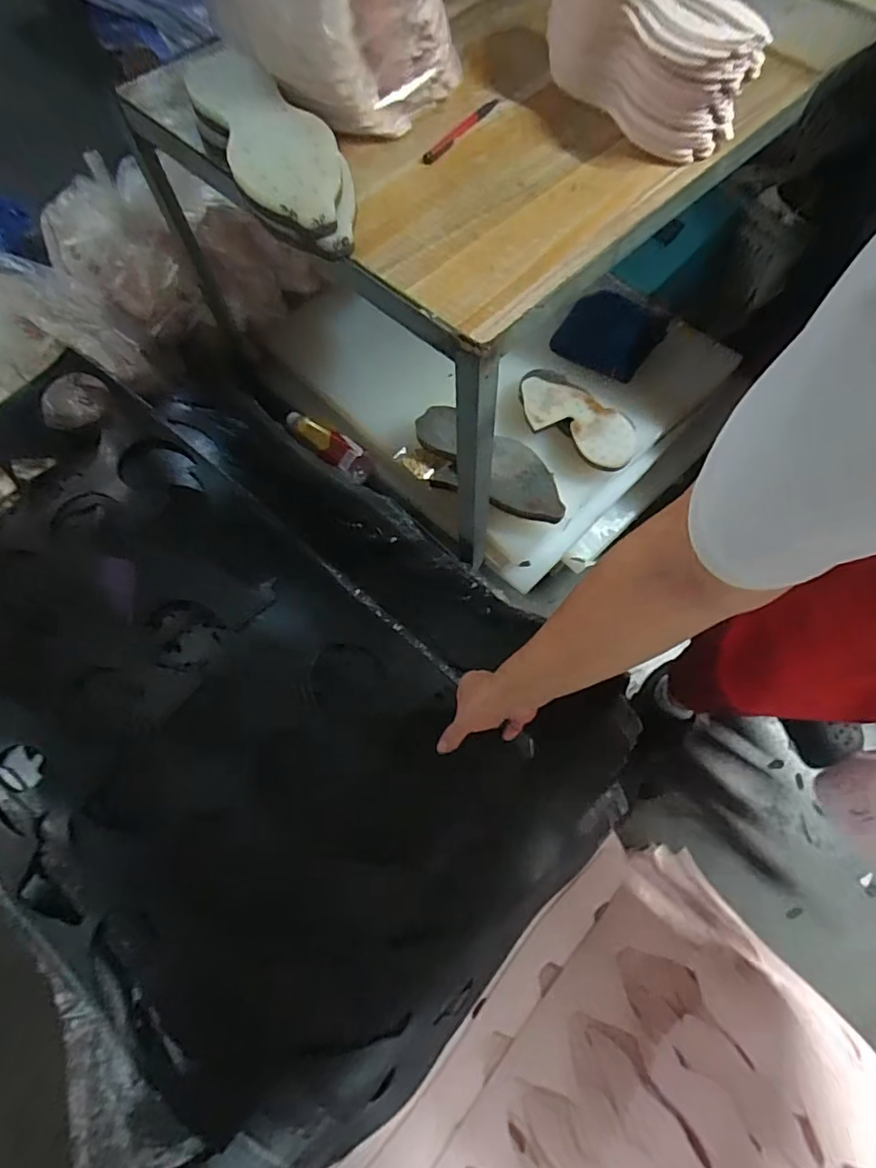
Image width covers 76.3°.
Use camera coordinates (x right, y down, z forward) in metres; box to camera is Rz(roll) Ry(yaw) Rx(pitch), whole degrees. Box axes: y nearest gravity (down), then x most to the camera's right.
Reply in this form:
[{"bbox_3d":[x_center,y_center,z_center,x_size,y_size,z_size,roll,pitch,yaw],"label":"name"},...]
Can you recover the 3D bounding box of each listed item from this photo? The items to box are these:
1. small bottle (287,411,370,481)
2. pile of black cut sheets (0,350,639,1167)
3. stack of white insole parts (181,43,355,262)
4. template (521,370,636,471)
[{"bbox_3d":[-0.194,-0.240,0.948,0.185,0.038,0.050,34,71,15],"label":"small bottle"},{"bbox_3d":[-0.277,0.097,0.688,0.622,0.114,0.916,-42,72,-16],"label":"pile of black cut sheets"},{"bbox_3d":[-0.157,-0.420,0.544,0.105,0.064,0.260,-26,68,-10],"label":"stack of white insole parts"},{"bbox_3d":[0.226,-0.274,0.909,0.220,0.021,0.109,39,72,16],"label":"template"}]

